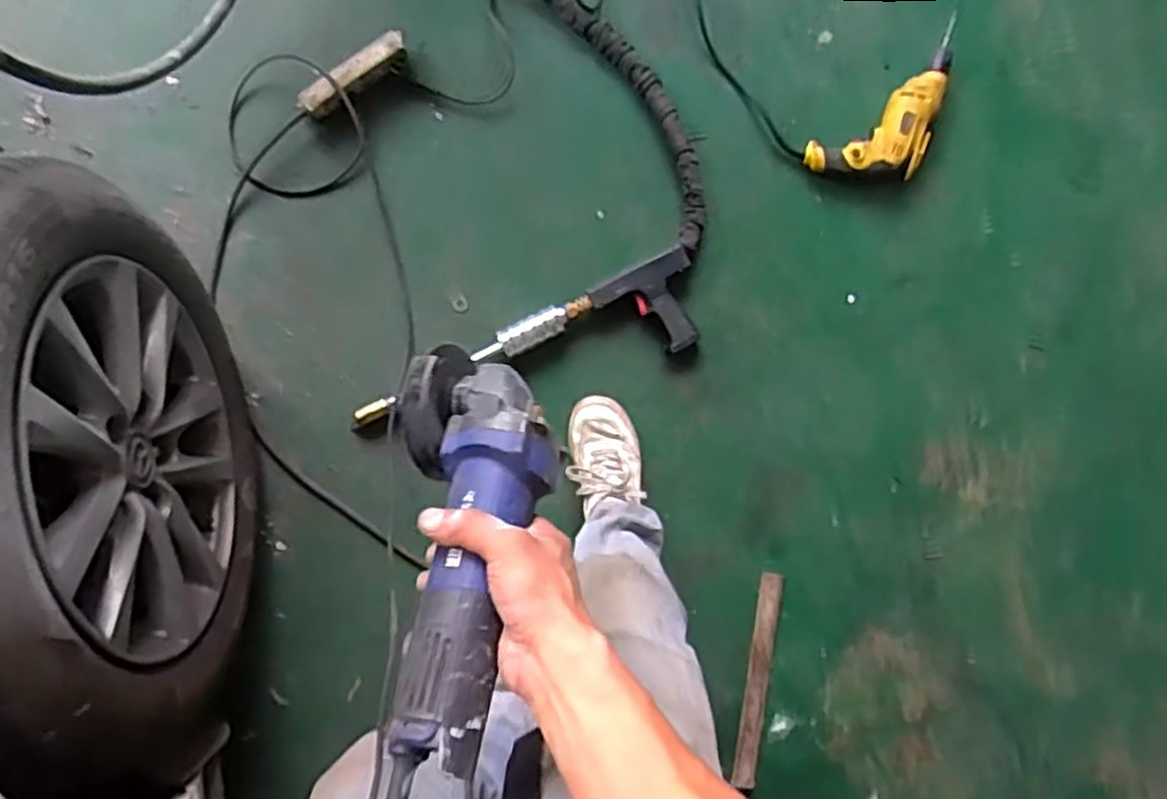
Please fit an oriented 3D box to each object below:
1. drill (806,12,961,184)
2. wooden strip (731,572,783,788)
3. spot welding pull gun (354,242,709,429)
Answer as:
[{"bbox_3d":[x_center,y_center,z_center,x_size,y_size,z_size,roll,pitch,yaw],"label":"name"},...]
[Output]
[{"bbox_3d":[0.558,-0.494,1.295,0.398,0.061,0.153,-44,93,-5],"label":"drill"},{"bbox_3d":[0.277,0.440,1.202,0.038,0.018,0.322,11,87,-6],"label":"wooden strip"},{"bbox_3d":[-0.075,-0.062,1.172,0.550,0.057,0.145,-23,91,-6],"label":"spot welding pull gun"}]

